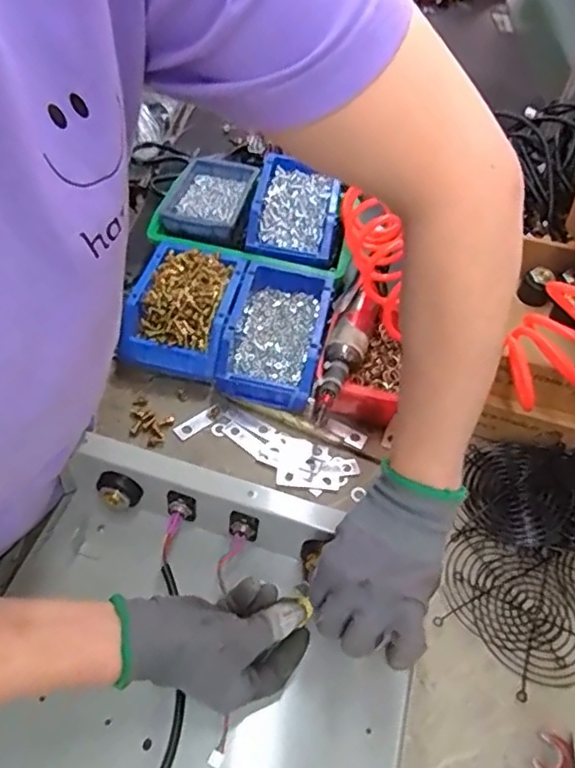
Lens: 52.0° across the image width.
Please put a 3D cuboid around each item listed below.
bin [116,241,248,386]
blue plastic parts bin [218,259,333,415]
[{"bbox_3d":[-0.116,-0.081,0.665,0.105,0.077,0.146,14,50,4],"label":"bin"},{"bbox_3d":[-0.012,-0.056,0.657,0.101,0.058,0.161,12,50,4],"label":"blue plastic parts bin"}]

